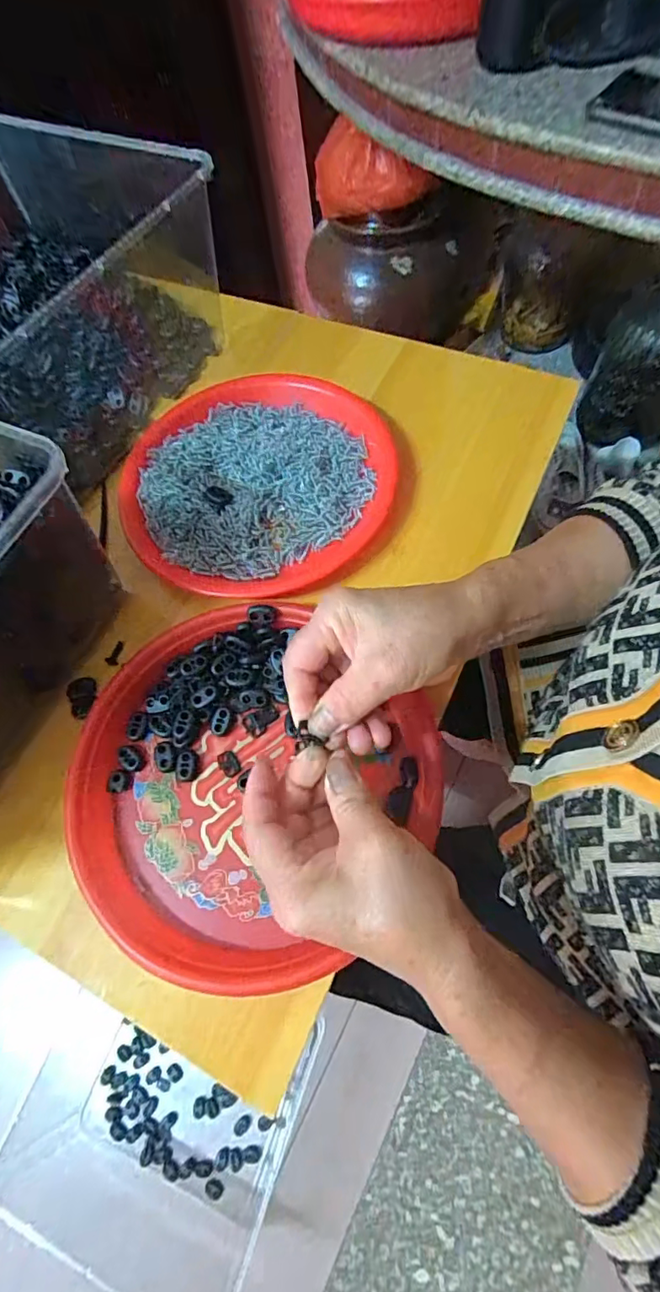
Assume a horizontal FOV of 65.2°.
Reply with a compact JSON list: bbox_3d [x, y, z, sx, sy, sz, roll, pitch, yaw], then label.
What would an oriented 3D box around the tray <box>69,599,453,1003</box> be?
[{"bbox_3d":[-0.049,0.085,0.341,0.233,0.036,0.232,0,70,1],"label":"tray"}]

